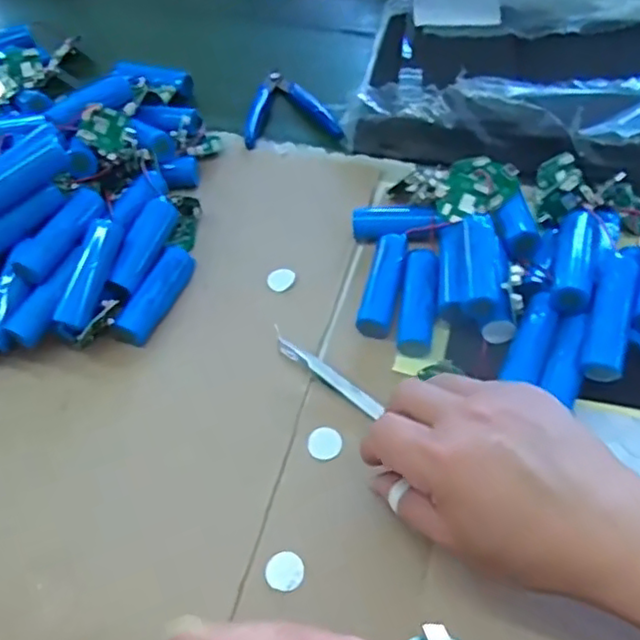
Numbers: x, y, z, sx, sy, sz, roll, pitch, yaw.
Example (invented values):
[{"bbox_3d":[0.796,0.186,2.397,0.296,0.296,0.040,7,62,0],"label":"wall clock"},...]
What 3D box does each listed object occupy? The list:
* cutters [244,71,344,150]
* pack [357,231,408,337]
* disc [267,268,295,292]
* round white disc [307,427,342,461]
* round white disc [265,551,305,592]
[{"bbox_3d":[-0.022,-0.185,0.561,0.080,0.026,0.103,-2,55,3],"label":"cutters"},{"bbox_3d":[0.043,-0.023,0.424,0.023,0.021,0.074,10,57,11],"label":"pack"},{"bbox_3d":[-0.027,-0.028,0.449,0.018,0.007,0.017,-2,54,3],"label":"disc"},{"bbox_3d":[0.003,0.072,0.378,0.020,0.004,0.020,-2,55,3],"label":"round white disc"},{"bbox_3d":[-0.018,0.131,0.337,0.020,0.004,0.020,-2,55,3],"label":"round white disc"}]

